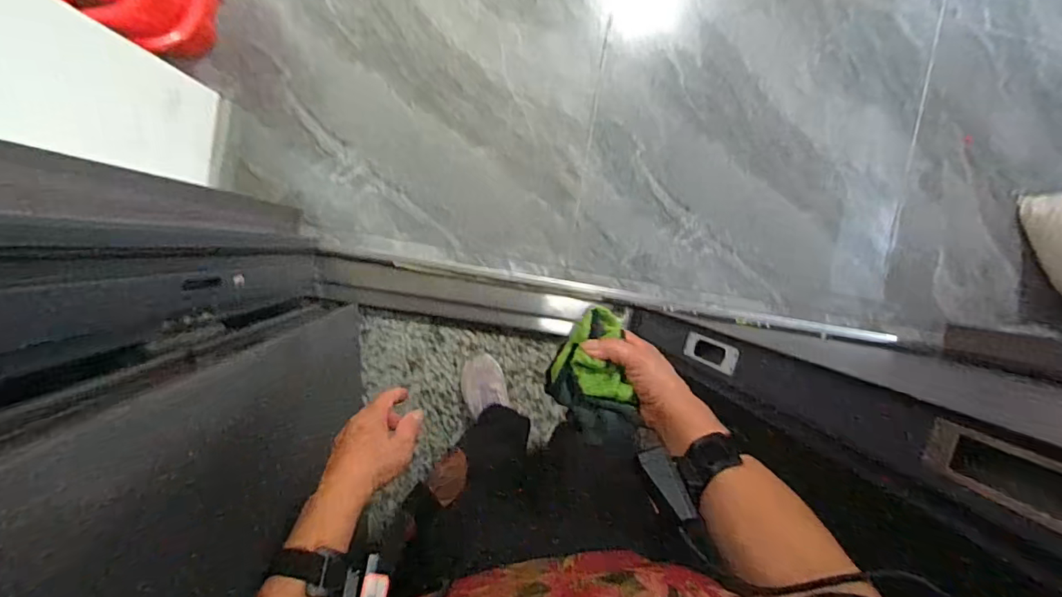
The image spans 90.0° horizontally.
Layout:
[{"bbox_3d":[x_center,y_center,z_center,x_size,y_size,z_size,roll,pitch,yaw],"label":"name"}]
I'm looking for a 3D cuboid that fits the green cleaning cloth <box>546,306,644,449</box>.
[{"bbox_3d":[0.062,0.084,0.546,0.081,0.047,0.136,-9,93,-7],"label":"green cleaning cloth"}]

